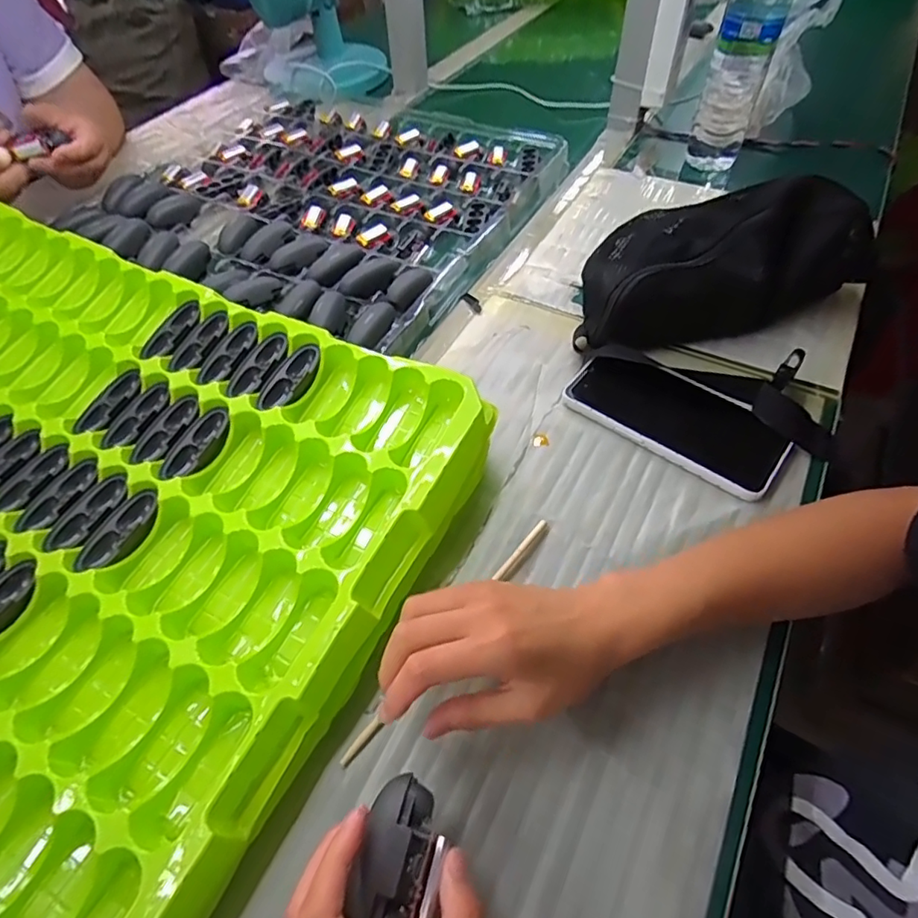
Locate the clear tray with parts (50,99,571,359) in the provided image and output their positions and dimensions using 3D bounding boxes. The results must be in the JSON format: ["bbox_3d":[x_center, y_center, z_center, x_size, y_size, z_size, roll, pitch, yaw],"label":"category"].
[{"bbox_3d":[-0.155,-0.315,0.653,0.444,0.035,0.428,23,57,19],"label":"clear tray with parts"}]

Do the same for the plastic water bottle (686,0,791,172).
[{"bbox_3d":[0.313,-0.439,0.610,0.063,0.205,0.076,19,56,16],"label":"plastic water bottle"}]

